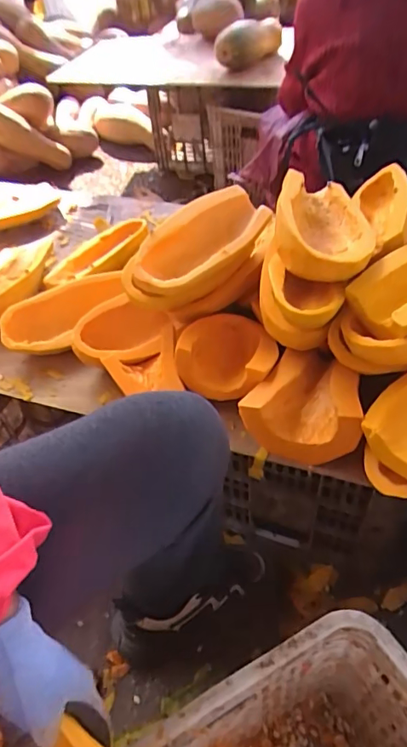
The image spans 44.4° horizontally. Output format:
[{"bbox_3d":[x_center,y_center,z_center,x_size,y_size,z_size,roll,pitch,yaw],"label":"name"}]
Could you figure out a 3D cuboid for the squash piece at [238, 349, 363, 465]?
[{"bbox_3d":[0.122,0.031,0.644,0.140,0.075,0.147,3,48,9],"label":"squash piece"}]

